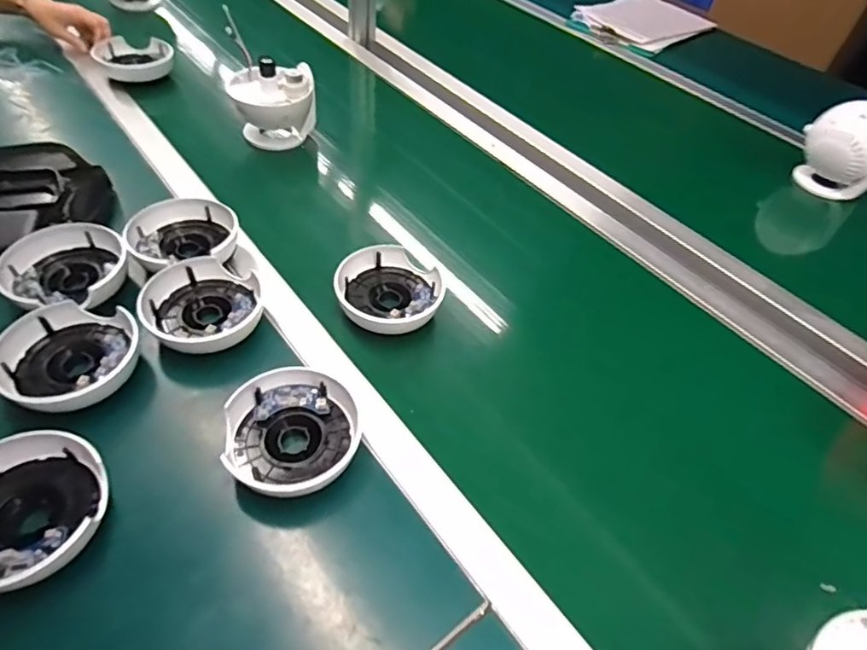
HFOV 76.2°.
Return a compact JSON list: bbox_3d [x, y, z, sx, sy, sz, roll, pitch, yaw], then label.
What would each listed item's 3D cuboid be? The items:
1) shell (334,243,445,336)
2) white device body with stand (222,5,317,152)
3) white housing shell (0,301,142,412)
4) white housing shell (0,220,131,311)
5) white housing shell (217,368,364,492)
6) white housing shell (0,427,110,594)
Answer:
[{"bbox_3d":[-0.048,-0.041,0.626,0.114,0.033,0.111,3,49,-4],"label":"shell"},{"bbox_3d":[-0.239,-0.349,0.826,0.120,0.144,0.102,-4,50,-10],"label":"white device body with stand"},{"bbox_3d":[-0.340,0.030,0.519,0.116,0.041,0.116,3,49,-4],"label":"white housing shell"},{"bbox_3d":[-0.394,-0.052,0.596,0.122,0.043,0.118,-35,61,-31],"label":"white housing shell"},{"bbox_3d":[-0.124,0.091,0.493,0.111,0.038,0.114,-6,50,-12],"label":"white housing shell"},{"bbox_3d":[-0.311,0.141,0.421,0.111,0.048,0.117,3,49,-4],"label":"white housing shell"}]

